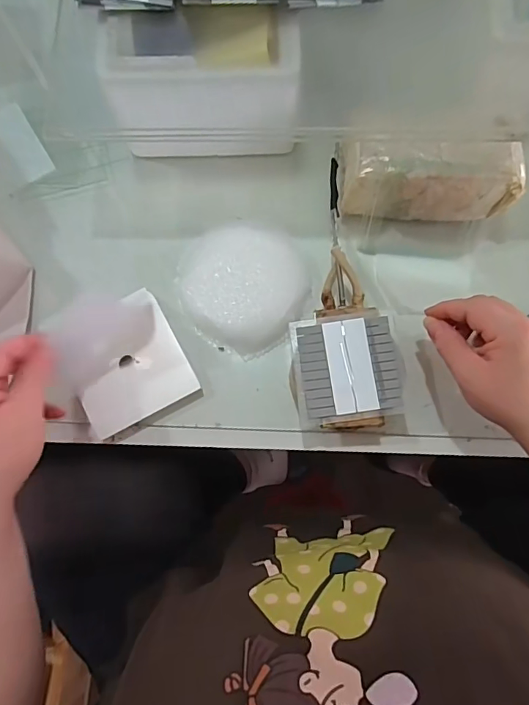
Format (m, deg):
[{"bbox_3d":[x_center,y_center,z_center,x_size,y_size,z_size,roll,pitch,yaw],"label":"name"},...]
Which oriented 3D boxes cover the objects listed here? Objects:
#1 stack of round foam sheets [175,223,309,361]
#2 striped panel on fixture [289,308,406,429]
[{"bbox_3d":[-0.021,-0.064,0.440,0.121,0.018,0.118,37,81,8],"label":"stack of round foam sheets"},{"bbox_3d":[0.068,0.014,0.392,0.084,0.013,0.094,-6,76,-2],"label":"striped panel on fixture"}]

